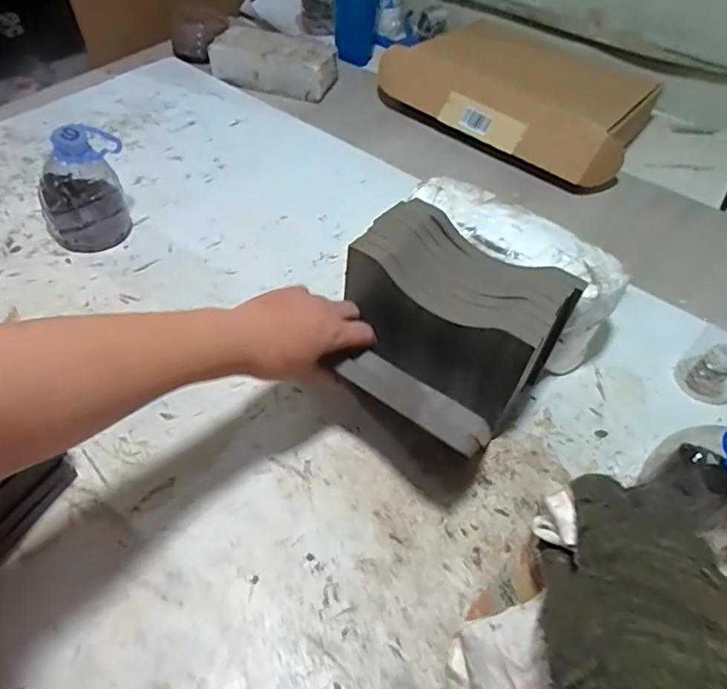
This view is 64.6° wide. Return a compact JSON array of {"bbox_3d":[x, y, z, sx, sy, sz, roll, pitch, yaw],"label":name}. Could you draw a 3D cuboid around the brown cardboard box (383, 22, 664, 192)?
[{"bbox_3d":[0.280,-0.451,1.008,0.460,0.108,0.353,35,55,22],"label":"brown cardboard box"}]

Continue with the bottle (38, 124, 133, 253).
[{"bbox_3d":[-0.338,-0.192,0.689,0.093,0.144,0.075,-4,49,-10],"label":"bottle"}]

